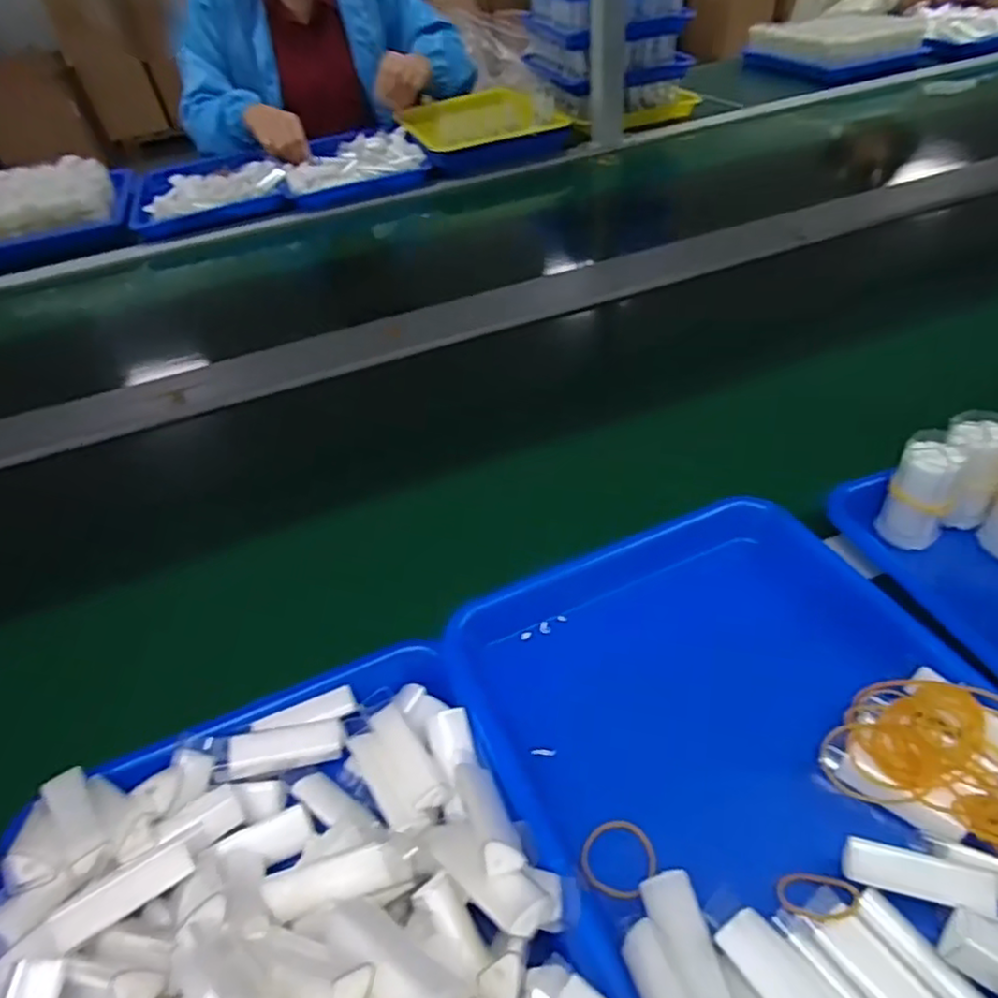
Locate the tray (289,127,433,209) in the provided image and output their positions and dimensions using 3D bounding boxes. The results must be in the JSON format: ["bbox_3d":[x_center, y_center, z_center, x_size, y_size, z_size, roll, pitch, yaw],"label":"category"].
[{"bbox_3d":[-0.264,-0.607,1.164,0.238,0.048,0.277,-15,44,-8],"label":"tray"}]

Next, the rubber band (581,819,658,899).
[{"bbox_3d":[0.058,0.173,0.314,0.033,0.005,0.035,-4,44,4],"label":"rubber band"}]

